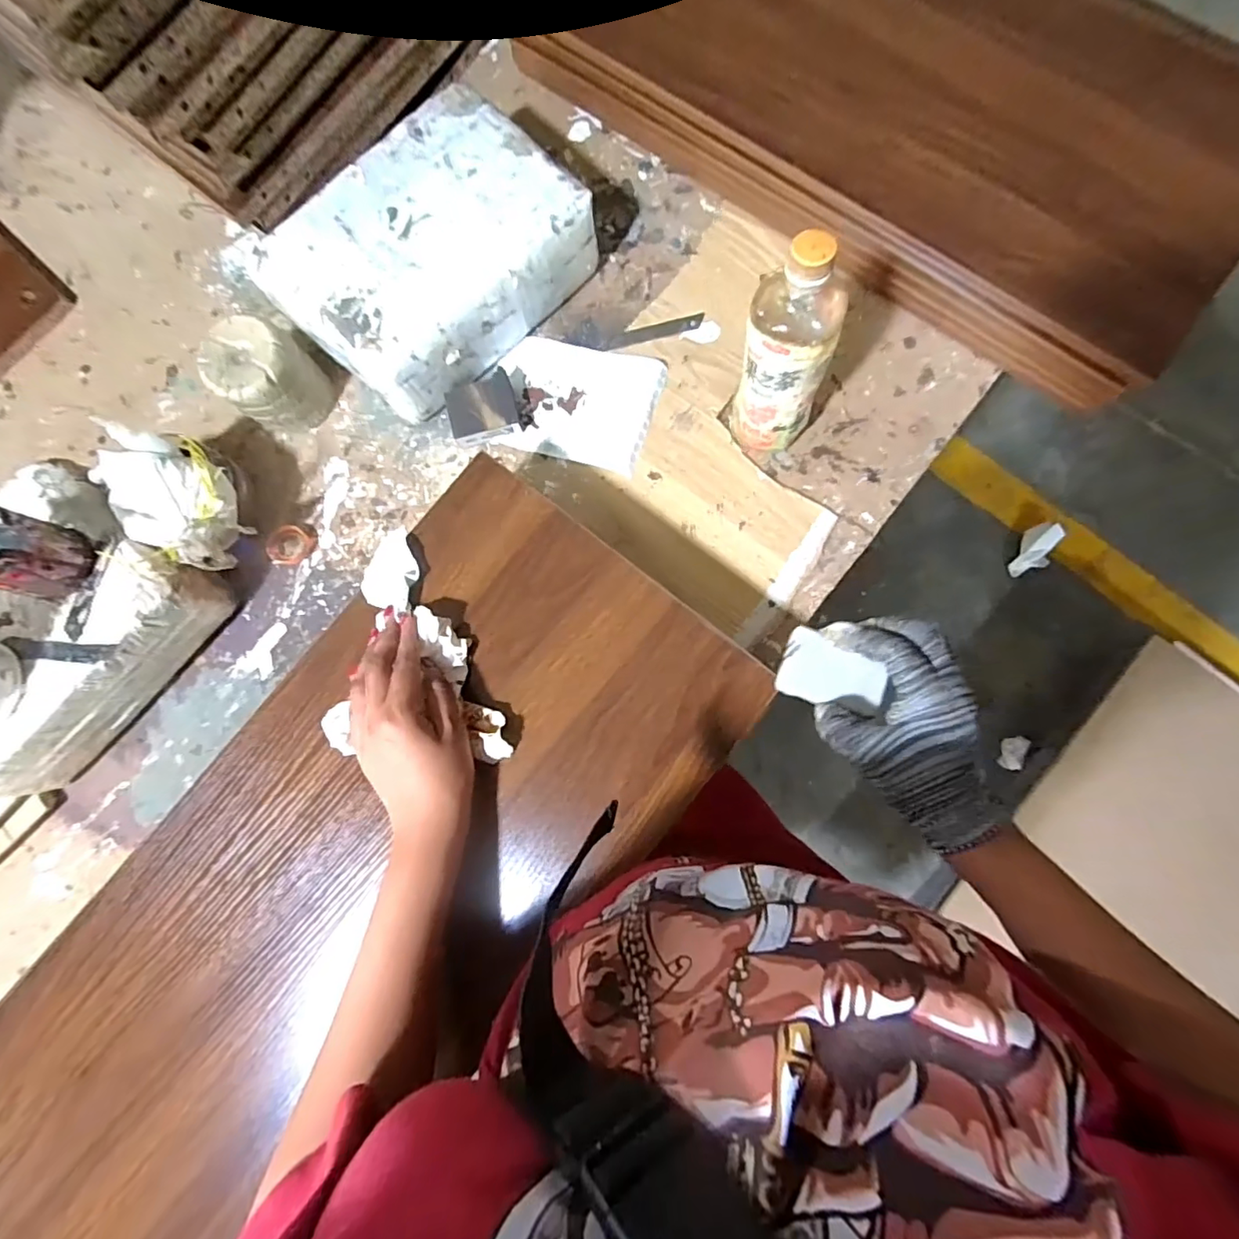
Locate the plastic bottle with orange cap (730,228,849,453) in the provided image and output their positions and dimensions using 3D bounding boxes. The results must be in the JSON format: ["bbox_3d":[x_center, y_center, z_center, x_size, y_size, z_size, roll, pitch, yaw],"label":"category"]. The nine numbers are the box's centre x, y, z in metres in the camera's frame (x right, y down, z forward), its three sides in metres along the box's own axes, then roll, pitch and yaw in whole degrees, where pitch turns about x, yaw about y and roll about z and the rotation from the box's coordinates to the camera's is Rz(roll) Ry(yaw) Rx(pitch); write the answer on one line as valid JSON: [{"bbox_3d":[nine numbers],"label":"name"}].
[{"bbox_3d":[0.137,-0.211,0.452,0.072,0.203,0.079,-1,82,5],"label":"plastic bottle with orange cap"}]

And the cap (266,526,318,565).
[{"bbox_3d":[-0.345,-0.077,0.577,0.045,0.012,0.042,-1,82,5],"label":"cap"}]

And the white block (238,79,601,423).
[{"bbox_3d":[-0.190,-0.360,0.556,0.201,0.097,0.267,44,88,9],"label":"white block"}]

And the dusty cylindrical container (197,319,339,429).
[{"bbox_3d":[-0.356,-0.245,0.561,0.082,0.082,0.090,38,87,9],"label":"dusty cylindrical container"}]

